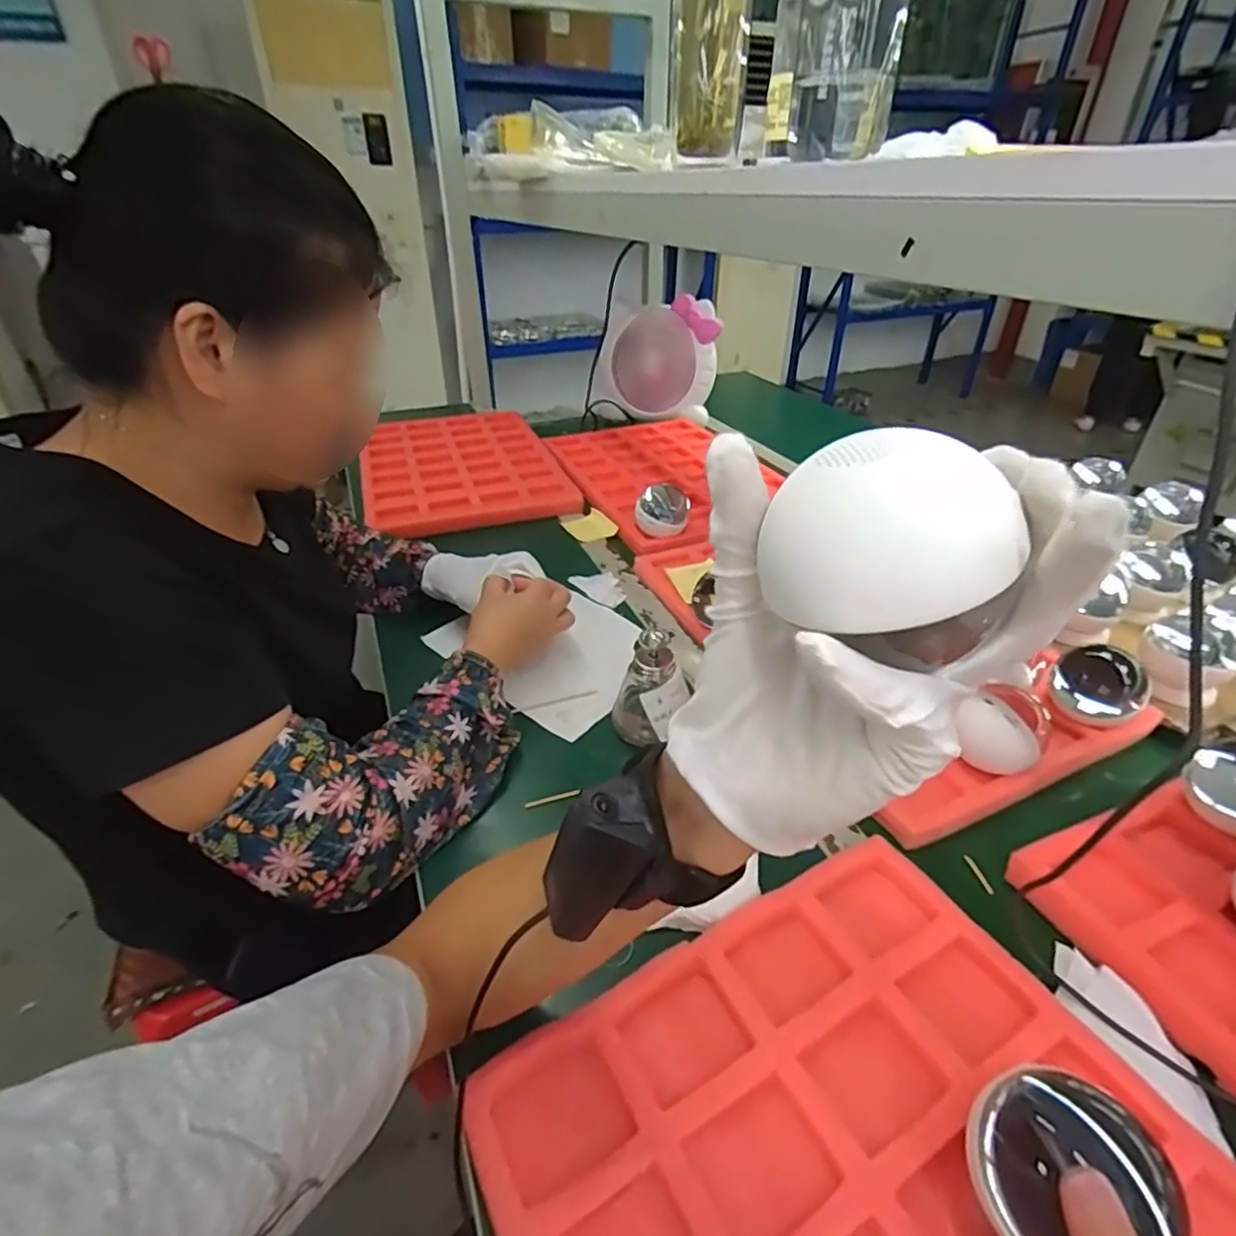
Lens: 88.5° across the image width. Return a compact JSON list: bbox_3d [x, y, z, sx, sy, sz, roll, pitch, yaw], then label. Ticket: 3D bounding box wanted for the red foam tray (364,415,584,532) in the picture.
[{"bbox_3d":[-0.292,-0.292,1.172,0.333,0.035,0.503,-11,36,-15],"label":"red foam tray"}]

